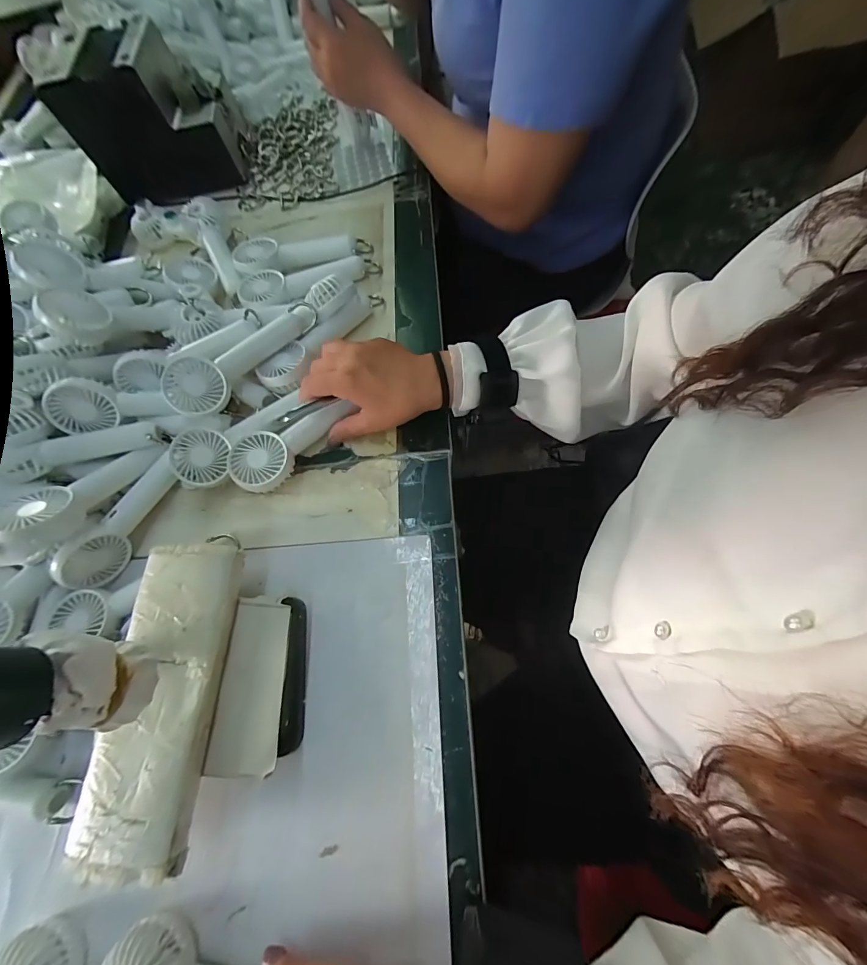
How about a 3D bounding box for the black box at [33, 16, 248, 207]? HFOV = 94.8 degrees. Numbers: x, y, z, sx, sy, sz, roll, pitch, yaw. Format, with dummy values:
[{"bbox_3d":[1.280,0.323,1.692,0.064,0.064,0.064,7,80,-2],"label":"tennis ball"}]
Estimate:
[{"bbox_3d":[-0.375,-0.501,0.537,0.180,0.129,0.136,-10,68,6],"label":"black box"}]

